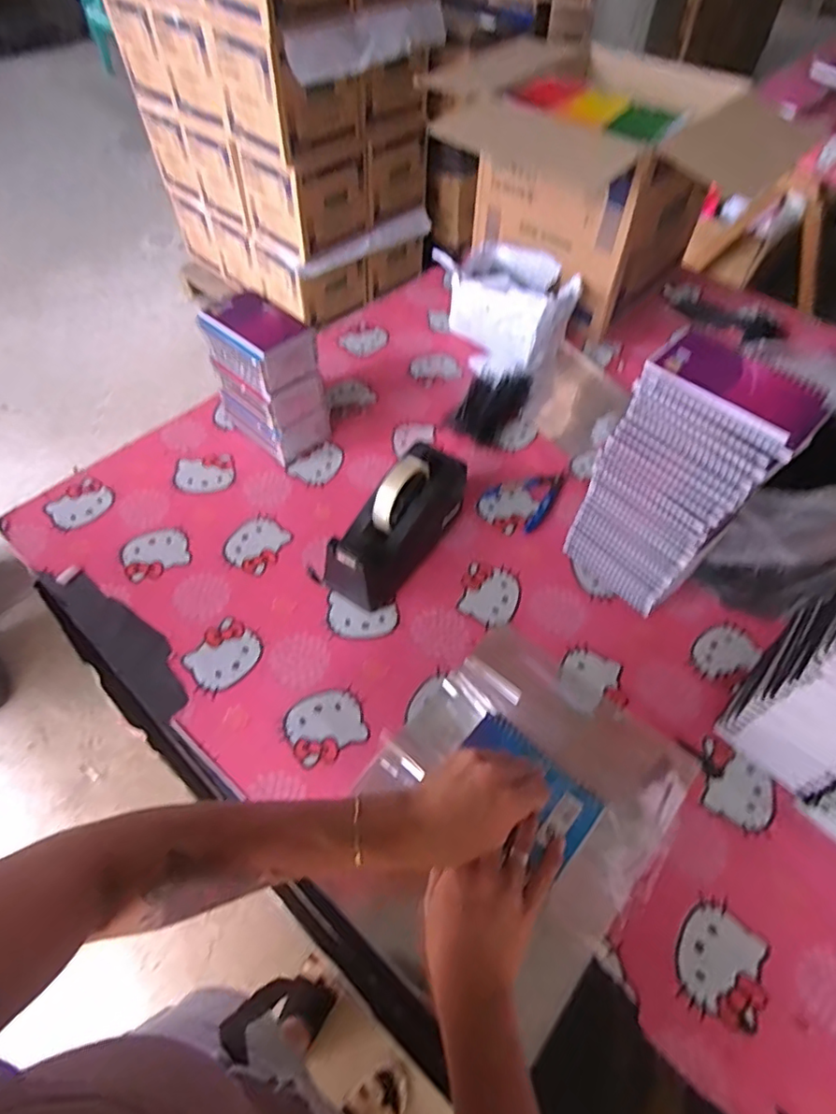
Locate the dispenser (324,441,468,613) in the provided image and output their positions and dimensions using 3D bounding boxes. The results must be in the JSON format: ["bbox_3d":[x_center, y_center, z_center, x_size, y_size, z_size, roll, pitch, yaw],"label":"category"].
[{"bbox_3d":[-0.024,-0.042,0.682,0.085,0.117,0.216,28,59,17],"label":"dispenser"}]

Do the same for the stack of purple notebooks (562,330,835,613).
[{"bbox_3d":[0.267,-0.068,0.611,0.090,0.290,0.142,-35,63,-23],"label":"stack of purple notebooks"}]

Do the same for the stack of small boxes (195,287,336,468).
[{"bbox_3d":[-0.206,-0.241,0.783,0.102,0.171,0.151,-36,64,-23],"label":"stack of small boxes"}]

